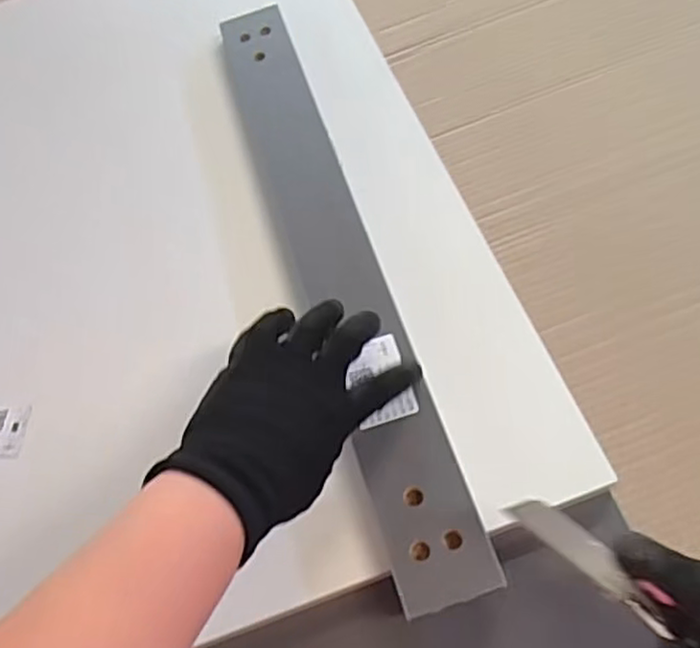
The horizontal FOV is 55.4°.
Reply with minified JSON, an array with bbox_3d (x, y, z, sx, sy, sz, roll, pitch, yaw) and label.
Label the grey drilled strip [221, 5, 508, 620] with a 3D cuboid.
[{"bbox_3d":[-0.014,-0.060,0.501,0.057,0.014,0.519,-16,62,-5],"label":"grey drilled strip"}]

